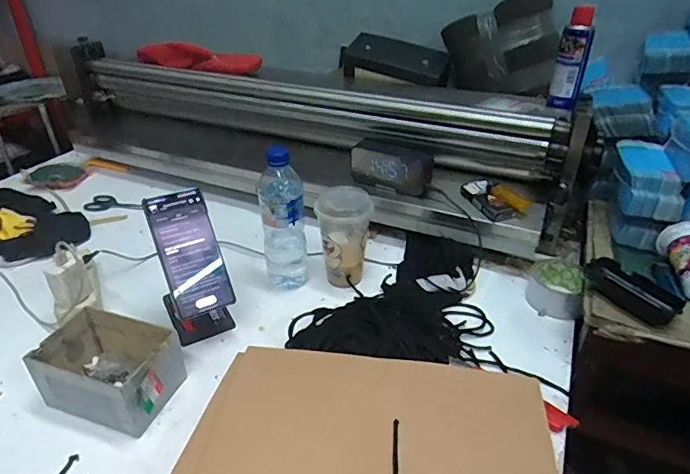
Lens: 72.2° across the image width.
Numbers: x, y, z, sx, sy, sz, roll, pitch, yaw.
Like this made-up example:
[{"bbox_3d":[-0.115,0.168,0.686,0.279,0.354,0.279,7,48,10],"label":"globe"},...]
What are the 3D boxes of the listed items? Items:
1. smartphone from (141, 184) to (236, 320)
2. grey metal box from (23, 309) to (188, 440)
[{"bbox_3d":[-0.201,0.019,0.615,0.074,0.163,0.011,-19,1,-27],"label":"smartphone"},{"bbox_3d":[-0.280,0.158,0.568,0.152,0.076,0.102,9,34,14],"label":"grey metal box"}]

